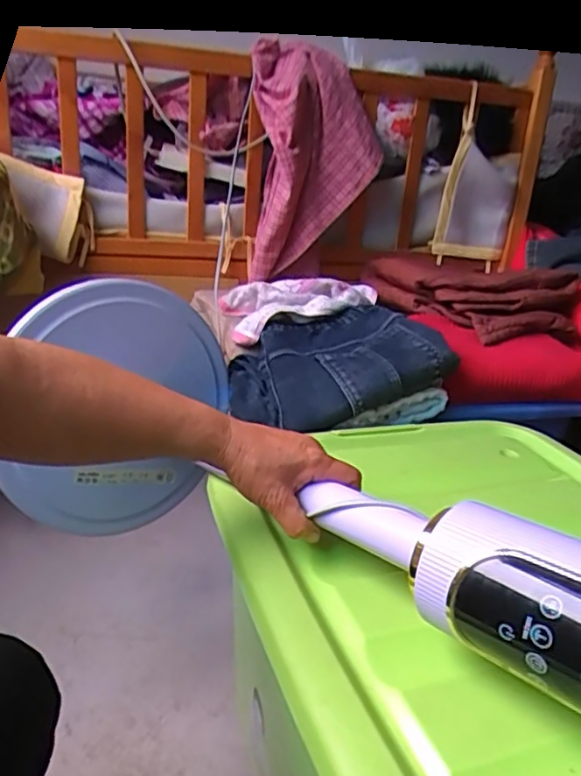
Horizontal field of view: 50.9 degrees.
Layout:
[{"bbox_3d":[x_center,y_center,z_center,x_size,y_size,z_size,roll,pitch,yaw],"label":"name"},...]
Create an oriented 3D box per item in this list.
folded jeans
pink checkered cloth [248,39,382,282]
[{"bbox_3d":[0.054,-0.032,0.868,0.273,0.103,0.214,-6,23,-25],"label":"folded jeans"},{"bbox_3d":[0.039,-0.374,1.050,0.216,0.364,0.120,6,21,5],"label":"pink checkered cloth"}]

